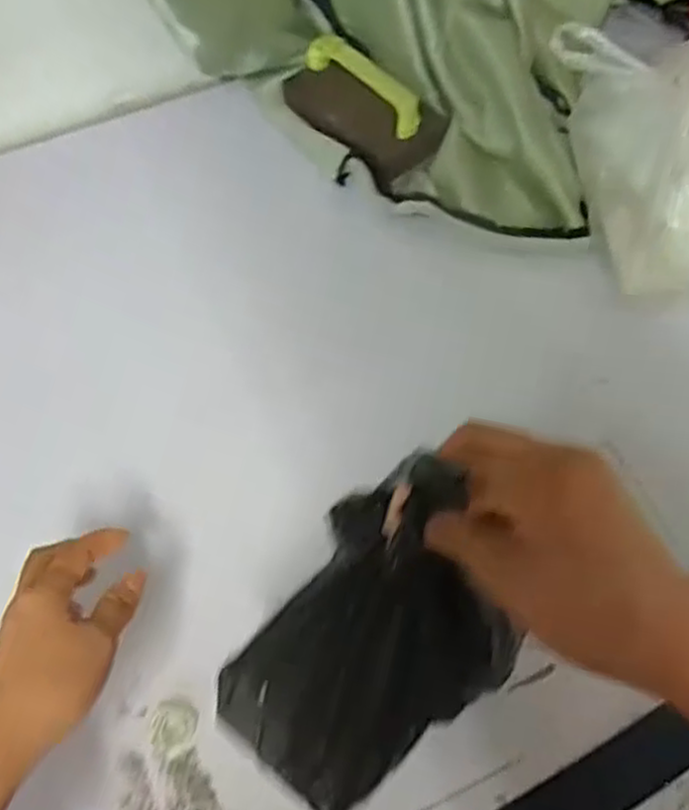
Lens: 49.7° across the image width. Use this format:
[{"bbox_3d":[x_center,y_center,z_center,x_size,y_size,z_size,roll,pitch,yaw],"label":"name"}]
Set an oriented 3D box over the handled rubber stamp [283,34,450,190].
[{"bbox_3d":[0.015,-0.301,0.723,0.094,0.047,0.174,-41,68,-17],"label":"handled rubber stamp"}]

